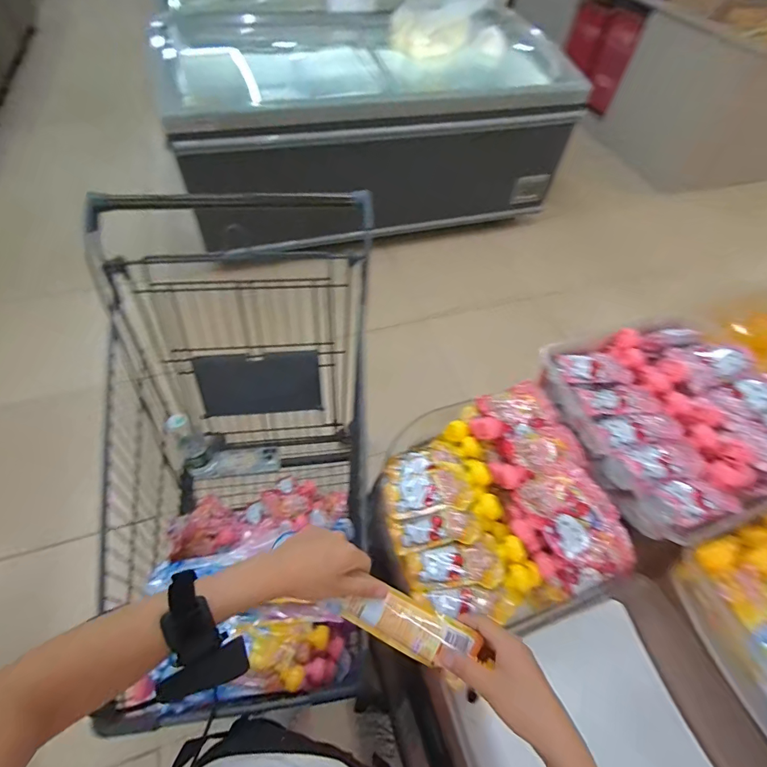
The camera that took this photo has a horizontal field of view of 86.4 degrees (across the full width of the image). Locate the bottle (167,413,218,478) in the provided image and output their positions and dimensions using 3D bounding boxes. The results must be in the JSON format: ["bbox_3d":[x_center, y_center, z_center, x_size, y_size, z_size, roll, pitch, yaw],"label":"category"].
[{"bbox_3d":[-0.441,0.130,0.917,0.064,0.214,0.082,-30,62,-23],"label":"bottle"}]

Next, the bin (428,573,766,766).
[{"bbox_3d":[0.258,0.423,0.451,0.318,0.104,0.304,-15,58,-14],"label":"bin"}]

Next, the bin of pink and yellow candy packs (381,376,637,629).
[{"bbox_3d":[0.142,0.157,0.567,0.278,0.104,0.299,-14,57,-14],"label":"bin of pink and yellow candy packs"}]

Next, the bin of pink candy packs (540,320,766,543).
[{"bbox_3d":[0.409,0.041,0.579,0.279,0.090,0.291,-13,57,-13],"label":"bin of pink candy packs"}]

